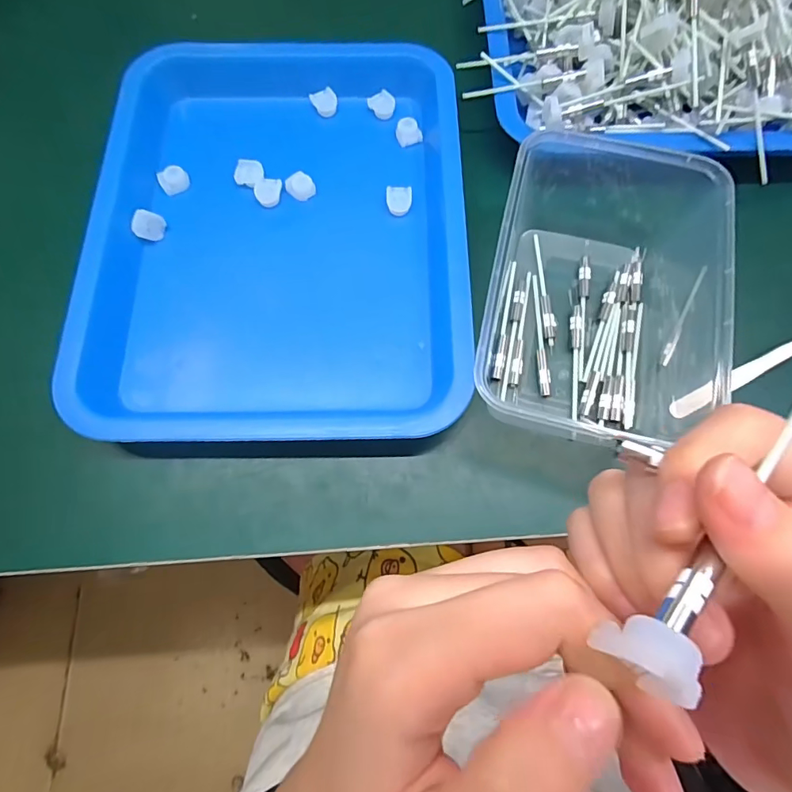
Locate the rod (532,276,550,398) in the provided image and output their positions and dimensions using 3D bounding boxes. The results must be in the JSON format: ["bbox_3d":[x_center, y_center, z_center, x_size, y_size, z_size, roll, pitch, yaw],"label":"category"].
[{"bbox_3d":[0.087,-0.038,0.281,0.006,0.004,0.080,0,72,0],"label":"rod"}]

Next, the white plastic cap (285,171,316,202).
[{"bbox_3d":[-0.064,-0.141,0.315,0.017,0.011,0.013,-32,75,-10],"label":"white plastic cap"}]

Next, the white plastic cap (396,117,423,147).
[{"bbox_3d":[0.009,-0.187,0.329,0.017,0.010,0.015,-12,72,-4],"label":"white plastic cap"}]

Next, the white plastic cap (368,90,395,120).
[{"bbox_3d":[-0.010,-0.211,0.338,0.015,0.009,0.019,-42,77,-12],"label":"white plastic cap"}]

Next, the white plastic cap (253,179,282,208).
[{"bbox_3d":[-0.086,-0.137,0.313,0.018,0.009,0.016,2,72,0],"label":"white plastic cap"}]

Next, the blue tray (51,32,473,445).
[{"bbox_3d":[-0.072,-0.109,0.293,0.221,0.027,0.283,-2,72,-1],"label":"blue tray"}]

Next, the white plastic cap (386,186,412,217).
[{"bbox_3d":[0.002,-0.130,0.310,0.017,0.008,0.017,0,72,0],"label":"white plastic cap"}]

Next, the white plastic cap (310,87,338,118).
[{"bbox_3d":[-0.051,-0.213,0.338,0.019,0.004,0.019,0,94,-1],"label":"white plastic cap"}]

